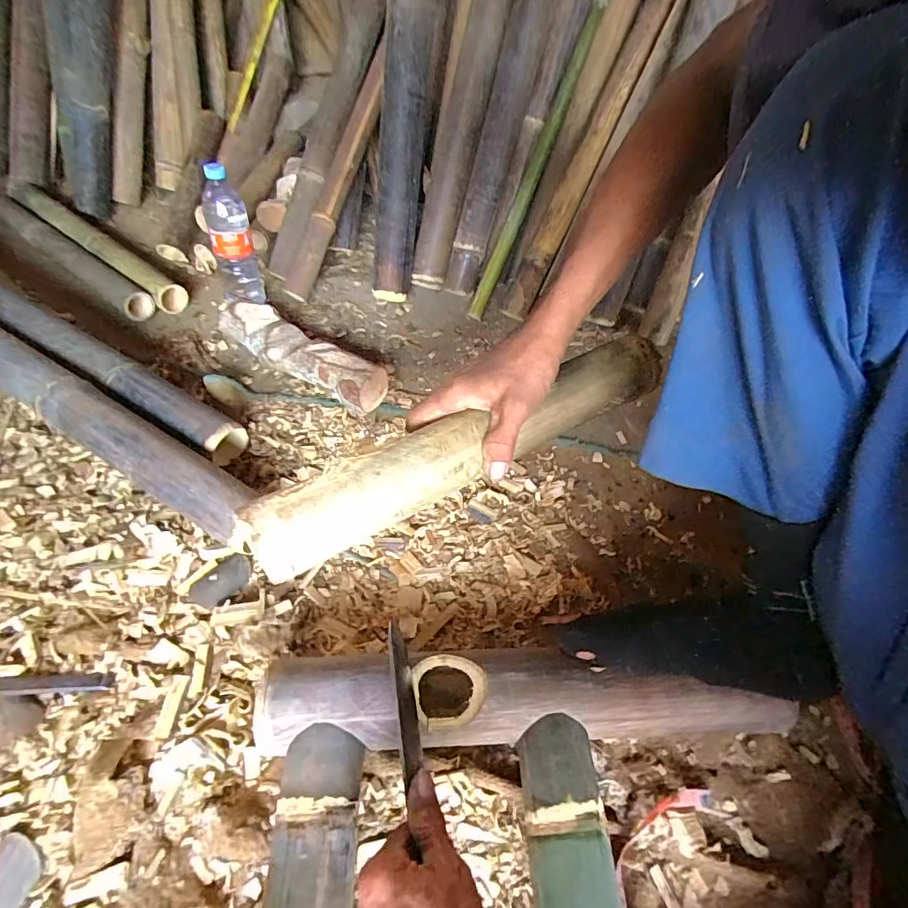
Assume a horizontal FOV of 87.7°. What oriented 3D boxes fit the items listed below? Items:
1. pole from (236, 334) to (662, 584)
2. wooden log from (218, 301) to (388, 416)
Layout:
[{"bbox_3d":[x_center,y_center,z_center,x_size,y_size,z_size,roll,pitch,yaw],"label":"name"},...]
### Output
[{"bbox_3d":[0.018,-0.009,0.405,0.383,0.045,0.055,-25,57,-18],"label":"pole"},{"bbox_3d":[-0.251,-0.160,0.763,0.322,0.068,0.079,28,54,18],"label":"wooden log"}]

